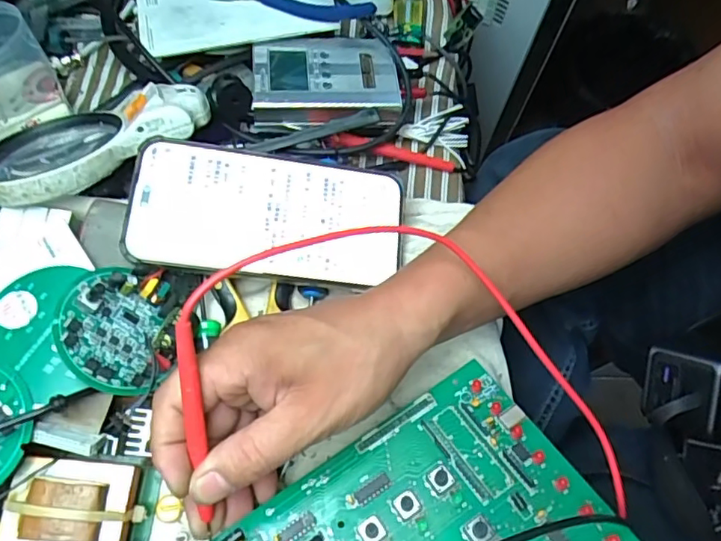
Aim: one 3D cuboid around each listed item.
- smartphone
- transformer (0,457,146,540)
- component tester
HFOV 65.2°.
[{"bbox_3d":[-0.053,-0.032,0.341,0.160,0.016,0.076,6,78,-12],"label":"smartphone"},{"bbox_3d":[-0.145,0.124,0.291,0.056,0.043,0.048,4,67,-2],"label":"transformer"},{"bbox_3d":[-0.025,-0.139,0.413,0.103,0.032,0.065,-2,67,-4],"label":"component tester"}]

